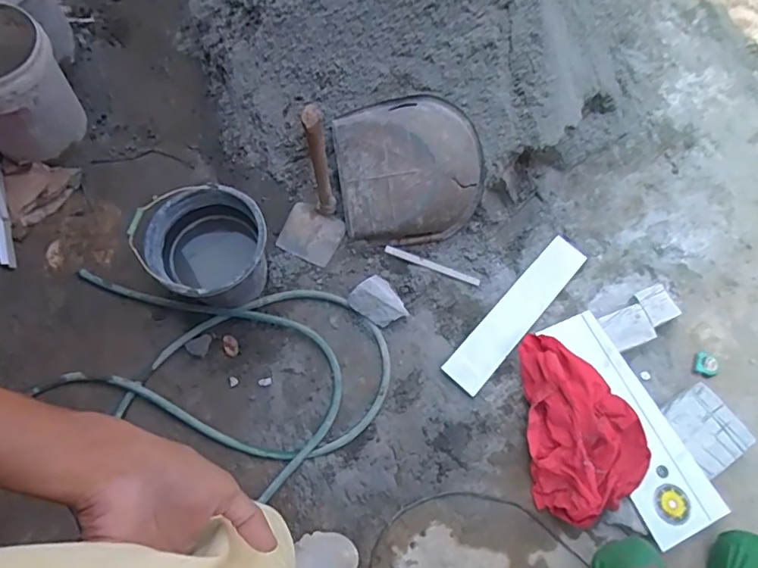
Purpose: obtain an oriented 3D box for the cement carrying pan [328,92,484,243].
[{"bbox_3d":[0.085,-0.318,1.518,0.385,0.184,0.406,1,103,27],"label":"cement carrying pan"}]

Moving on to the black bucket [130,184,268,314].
[{"bbox_3d":[-0.449,-0.074,1.407,0.309,0.235,0.306,1,67,-2],"label":"black bucket"}]

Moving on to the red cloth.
[{"bbox_3d":[0.510,0.349,1.335,0.256,0.172,0.436,-4,67,-5],"label":"red cloth"}]

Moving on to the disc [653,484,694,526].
[{"bbox_3d":[0.717,0.538,1.295,0.088,0.007,0.093,0,73,1],"label":"disc"}]

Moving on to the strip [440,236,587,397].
[{"bbox_3d":[0.405,0.077,1.534,0.120,0.014,0.568,41,71,14],"label":"strip"}]

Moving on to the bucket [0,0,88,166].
[{"bbox_3d":[-1.021,-0.533,1.489,0.310,0.358,0.288,2,67,-3],"label":"bucket"}]

